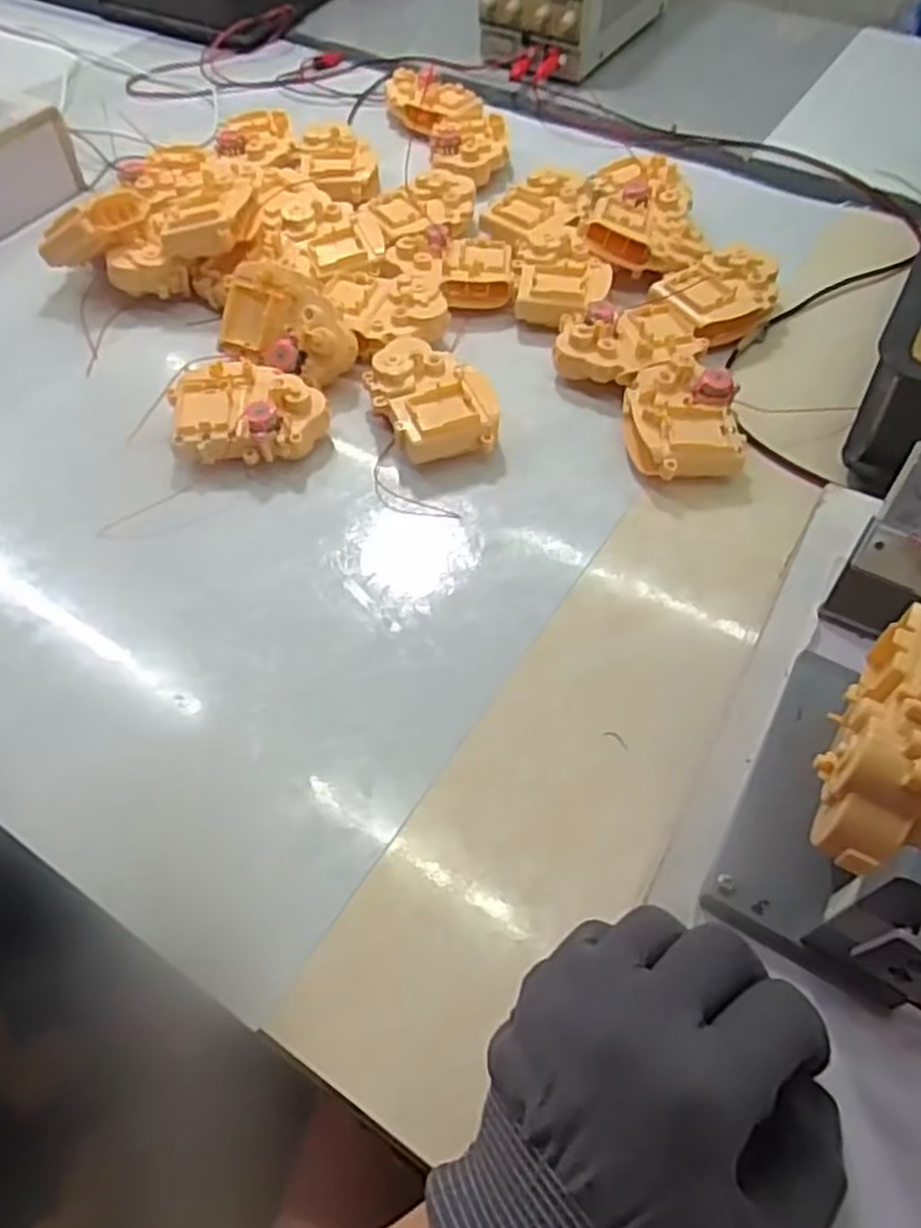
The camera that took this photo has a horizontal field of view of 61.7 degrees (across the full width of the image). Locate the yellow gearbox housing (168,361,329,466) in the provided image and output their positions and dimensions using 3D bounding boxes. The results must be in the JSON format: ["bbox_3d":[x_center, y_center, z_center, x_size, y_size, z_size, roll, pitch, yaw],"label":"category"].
[{"bbox_3d":[-0.136,-0.130,0.499,0.096,0.026,0.068,-5,55,-4],"label":"yellow gearbox housing"}]

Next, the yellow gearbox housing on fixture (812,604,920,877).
[{"bbox_3d":[0.143,0.034,0.243,0.040,0.034,0.092,27,59,17],"label":"yellow gearbox housing on fixture"}]

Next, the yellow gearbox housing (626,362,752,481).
[{"bbox_3d":[0.142,-0.121,0.492,0.072,0.030,0.084,2,55,1],"label":"yellow gearbox housing"}]

